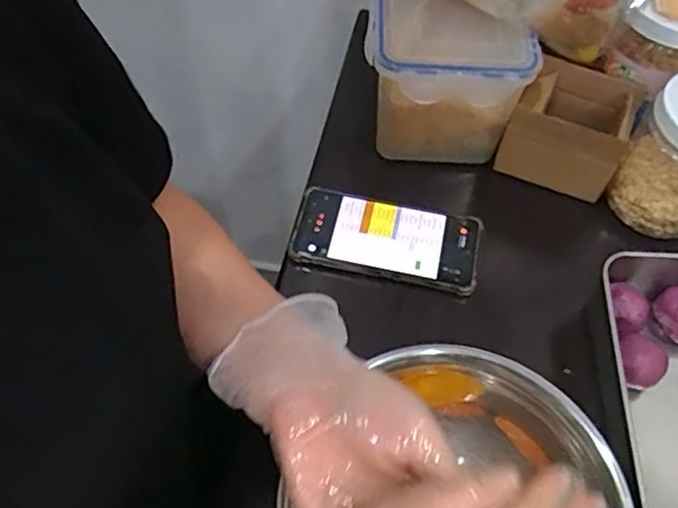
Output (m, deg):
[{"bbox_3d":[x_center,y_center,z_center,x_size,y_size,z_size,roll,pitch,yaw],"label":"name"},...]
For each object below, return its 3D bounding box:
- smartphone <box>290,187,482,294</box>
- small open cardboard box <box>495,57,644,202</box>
[{"bbox_3d":[0.042,-0.012,0.558,0.162,0.012,0.075,12,58,5],"label":"smartphone"},{"bbox_3d":[0.207,-0.109,0.568,0.099,0.087,0.070,25,60,13],"label":"small open cardboard box"}]

